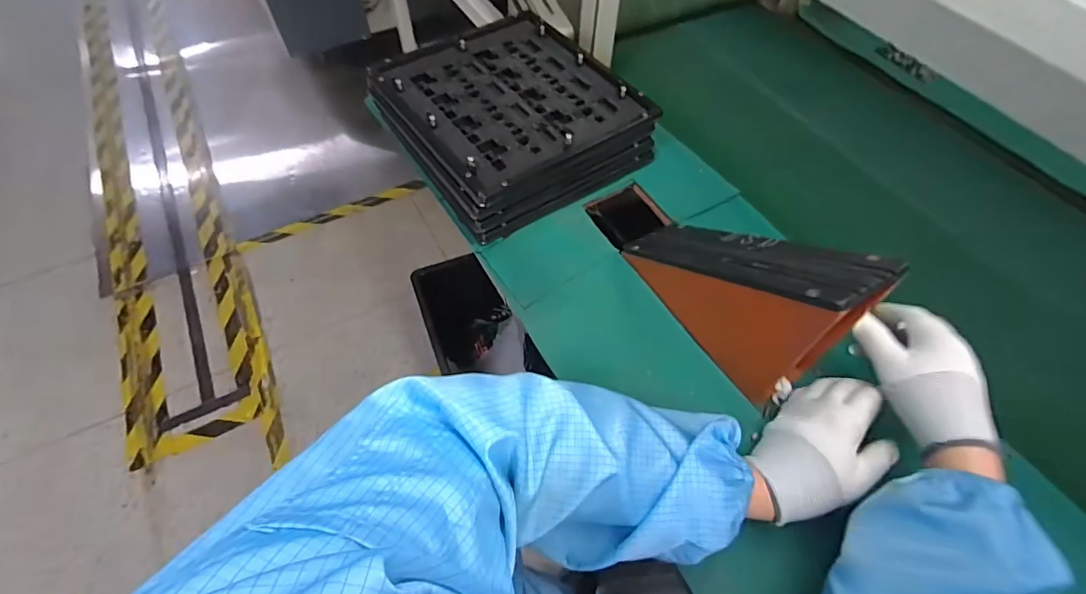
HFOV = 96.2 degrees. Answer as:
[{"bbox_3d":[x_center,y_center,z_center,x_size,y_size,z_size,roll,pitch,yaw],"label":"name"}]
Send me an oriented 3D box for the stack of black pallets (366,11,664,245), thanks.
[{"bbox_3d":[-0.047,-0.248,0.655,0.272,0.072,0.303,-29,62,-19],"label":"stack of black pallets"}]

